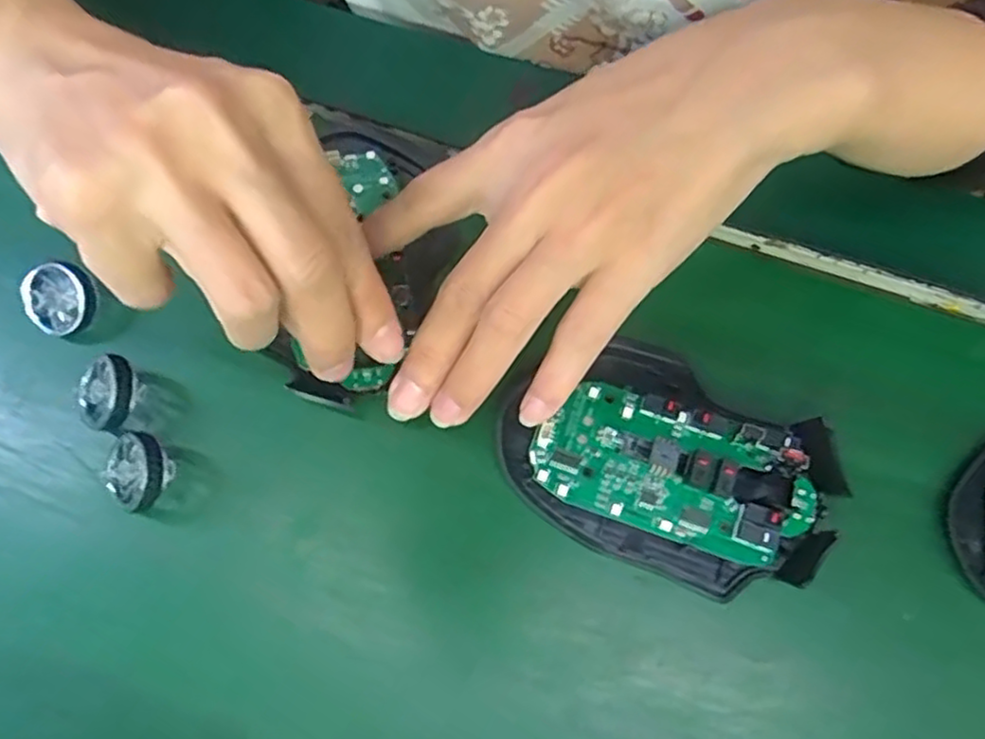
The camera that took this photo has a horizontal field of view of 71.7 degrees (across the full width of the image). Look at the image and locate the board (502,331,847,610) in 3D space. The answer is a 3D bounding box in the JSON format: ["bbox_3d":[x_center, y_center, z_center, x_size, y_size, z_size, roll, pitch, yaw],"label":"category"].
[{"bbox_3d":[0.062,0.033,0.240,0.113,0.014,0.074,29,74,8],"label":"board"}]

